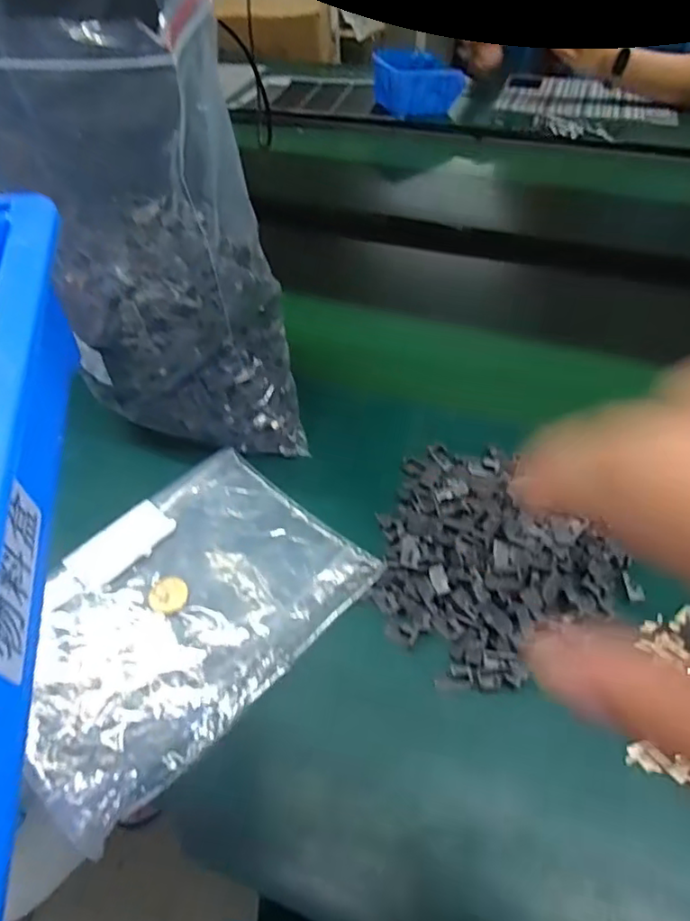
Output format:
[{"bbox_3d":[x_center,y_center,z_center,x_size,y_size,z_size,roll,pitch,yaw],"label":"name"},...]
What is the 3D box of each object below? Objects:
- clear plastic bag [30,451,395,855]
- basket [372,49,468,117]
[{"bbox_3d":[-0.112,0.095,0.389,0.163,0.017,0.222,36,57,29],"label":"clear plastic bag"},{"bbox_3d":[0.125,-0.658,1.043,0.146,0.077,0.132,-7,47,-4],"label":"basket"}]

